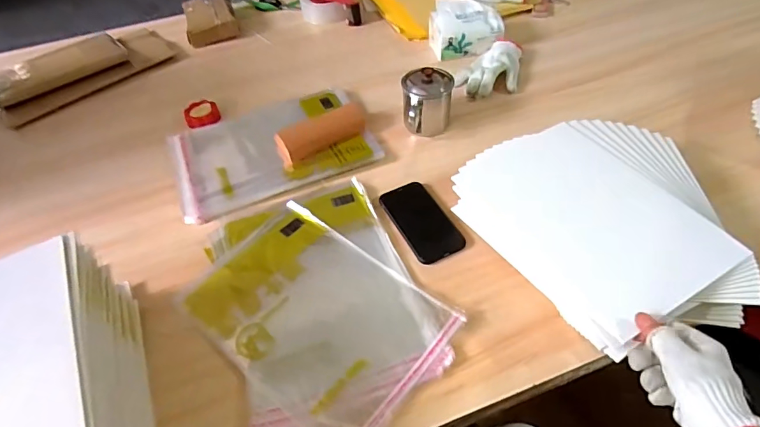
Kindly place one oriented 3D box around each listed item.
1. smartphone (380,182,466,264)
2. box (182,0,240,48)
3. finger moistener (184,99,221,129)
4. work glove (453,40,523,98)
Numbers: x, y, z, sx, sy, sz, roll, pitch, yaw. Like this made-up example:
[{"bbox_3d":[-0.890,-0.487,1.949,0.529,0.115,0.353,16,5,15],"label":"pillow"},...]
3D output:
[{"bbox_3d":[0.061,0.009,0.699,0.076,0.010,0.154,-23,51,-15],"label":"smartphone"},{"bbox_3d":[-0.417,-0.478,1.114,0.122,0.065,0.144,-13,49,-7],"label":"box"},{"bbox_3d":[-0.351,-0.195,0.889,0.065,0.022,0.075,-22,51,-14],"label":"finger moistener"},{"bbox_3d":[0.217,-0.290,0.901,0.120,0.042,0.162,9,50,12],"label":"work glove"}]

